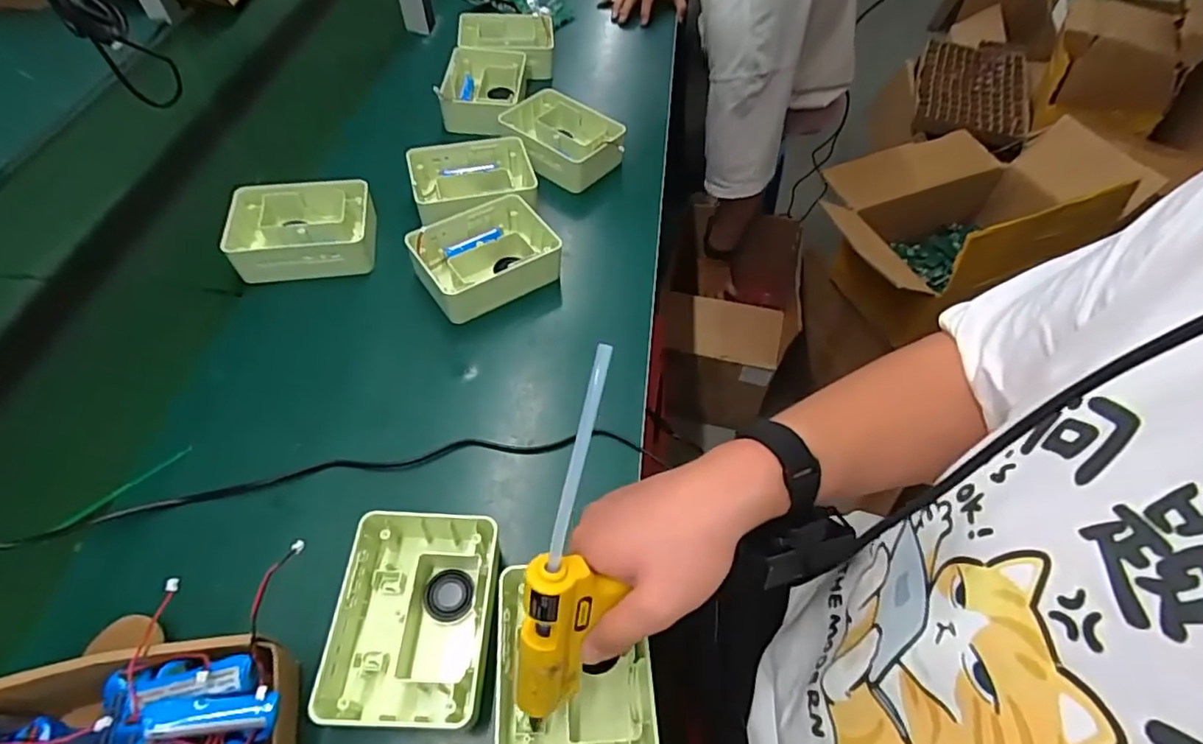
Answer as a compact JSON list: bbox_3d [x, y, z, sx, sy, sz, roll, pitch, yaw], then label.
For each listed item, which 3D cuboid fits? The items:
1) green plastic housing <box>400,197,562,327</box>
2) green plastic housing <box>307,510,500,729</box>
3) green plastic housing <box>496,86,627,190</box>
[{"bbox_3d":[-0.126,-0.123,0.648,0.148,0.056,0.121,-26,59,-18],"label":"green plastic housing"},{"bbox_3d":[-0.135,0.178,0.435,0.111,0.045,0.149,3,54,1],"label":"green plastic housing"},{"bbox_3d":[-0.047,-0.305,0.773,0.121,0.046,0.152,-39,63,-25],"label":"green plastic housing"}]

